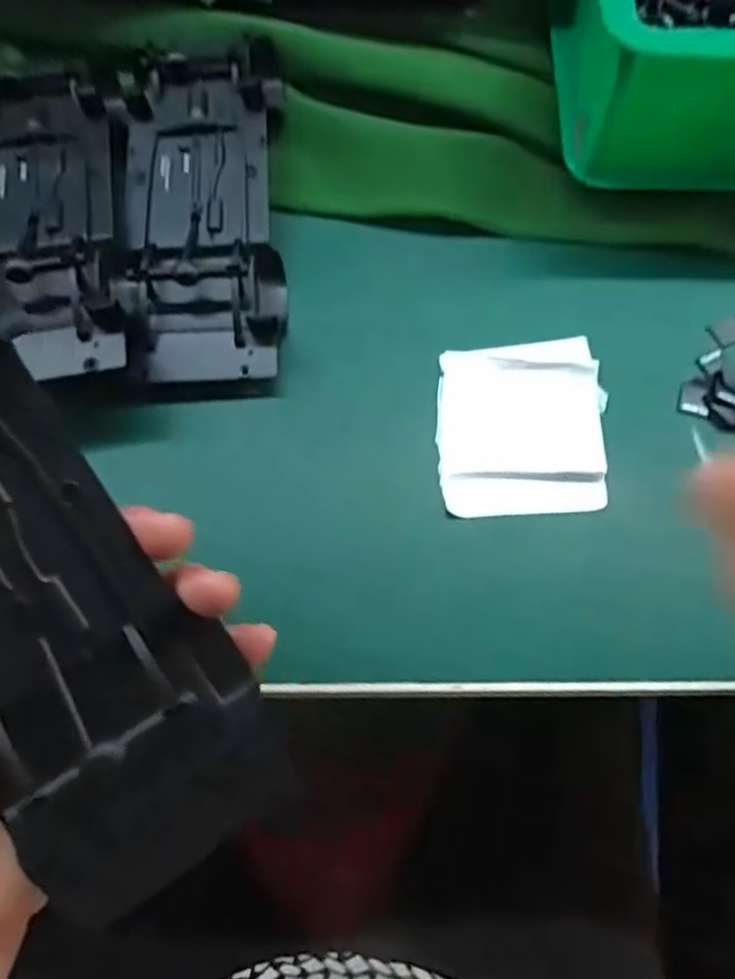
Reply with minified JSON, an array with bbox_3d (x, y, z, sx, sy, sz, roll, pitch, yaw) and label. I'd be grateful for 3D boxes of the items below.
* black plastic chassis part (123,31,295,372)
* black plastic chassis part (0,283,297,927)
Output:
[{"bbox_3d":[-0.076,-0.136,0.318,0.073,0.033,0.180,-5,68,-3],"label":"black plastic chassis part"},{"bbox_3d":[-0.093,0.024,0.178,0.069,0.034,0.190,-30,100,-12],"label":"black plastic chassis part"}]

